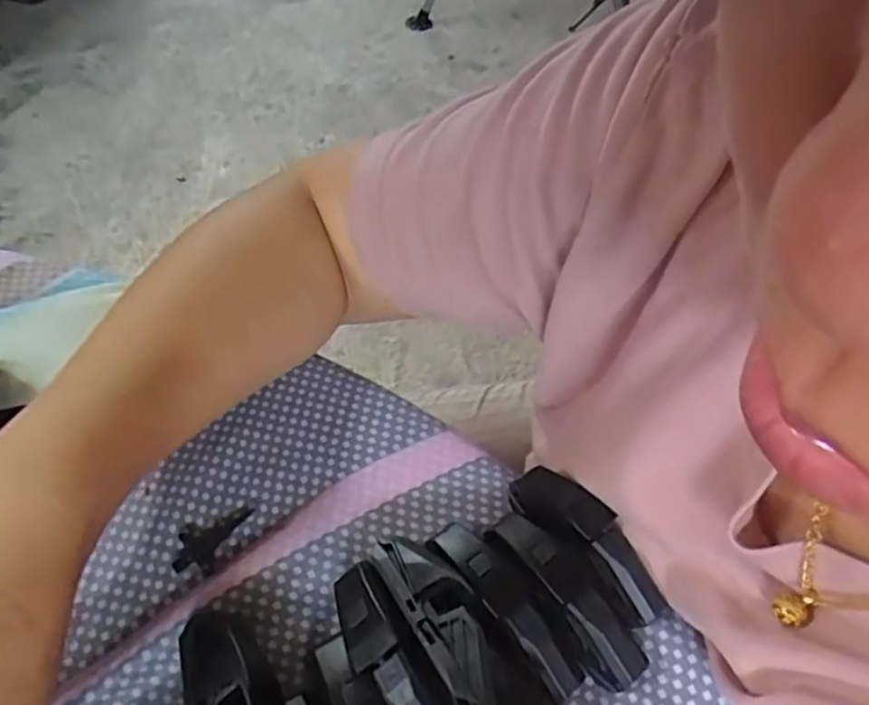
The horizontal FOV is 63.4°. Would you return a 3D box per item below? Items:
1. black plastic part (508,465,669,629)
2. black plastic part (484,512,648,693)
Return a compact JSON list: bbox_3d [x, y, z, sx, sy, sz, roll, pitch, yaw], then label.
[{"bbox_3d":[0.059,0.074,0.275,0.020,0.024,0.071,-32,61,-25],"label":"black plastic part"},{"bbox_3d":[0.052,0.089,0.265,0.022,0.021,0.072,-27,60,-22],"label":"black plastic part"}]

